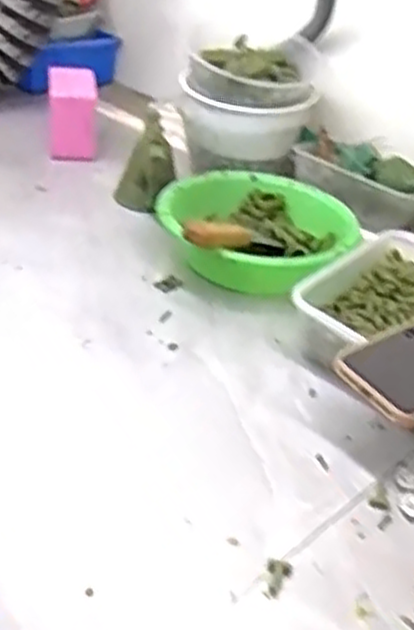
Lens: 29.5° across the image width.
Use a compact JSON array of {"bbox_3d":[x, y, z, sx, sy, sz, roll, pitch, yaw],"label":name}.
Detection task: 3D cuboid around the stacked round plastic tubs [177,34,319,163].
[{"bbox_3d":[0.054,-0.268,0.964,0.150,0.106,0.147,6,33,-4],"label":"stacked round plastic tubs"}]

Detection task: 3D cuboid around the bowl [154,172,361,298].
[{"bbox_3d":[0.048,-0.083,0.809,0.193,0.077,0.186,6,33,-4],"label":"bowl"}]

